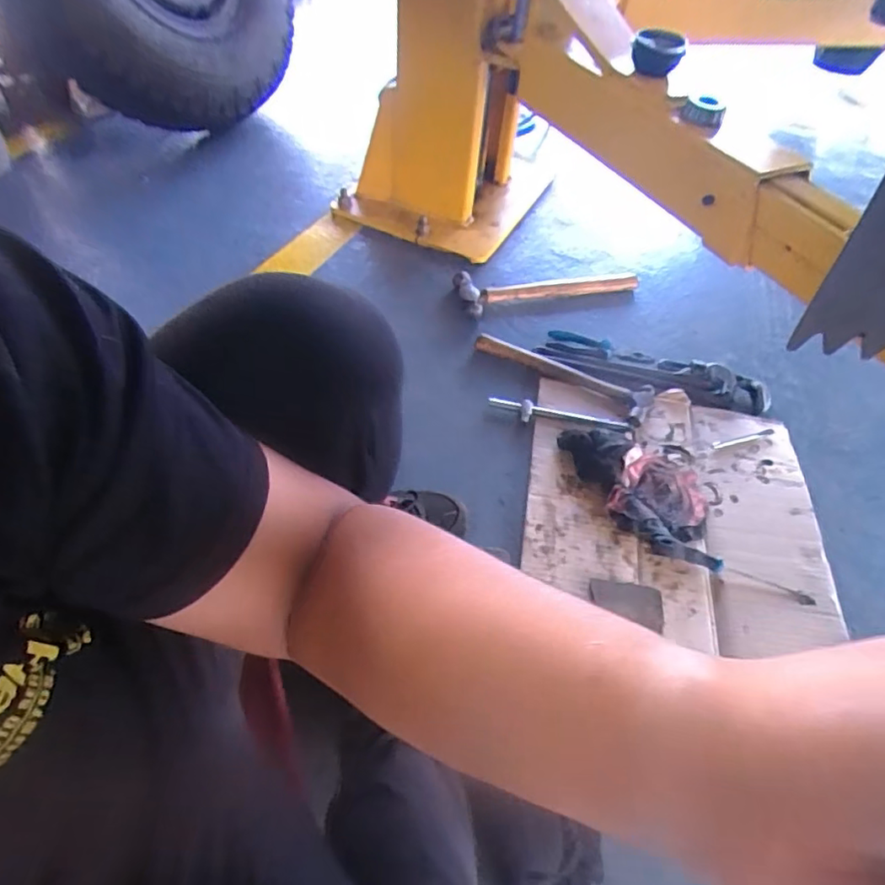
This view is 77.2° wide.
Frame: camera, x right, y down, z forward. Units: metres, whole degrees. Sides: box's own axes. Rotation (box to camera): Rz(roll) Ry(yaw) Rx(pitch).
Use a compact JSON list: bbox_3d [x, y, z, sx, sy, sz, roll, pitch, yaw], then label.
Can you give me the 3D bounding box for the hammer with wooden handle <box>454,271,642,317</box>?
[{"bbox_3d":[0.230,-0.348,1.208,0.405,0.034,0.118,-11,54,-14],"label":"hammer with wooden handle"}]

